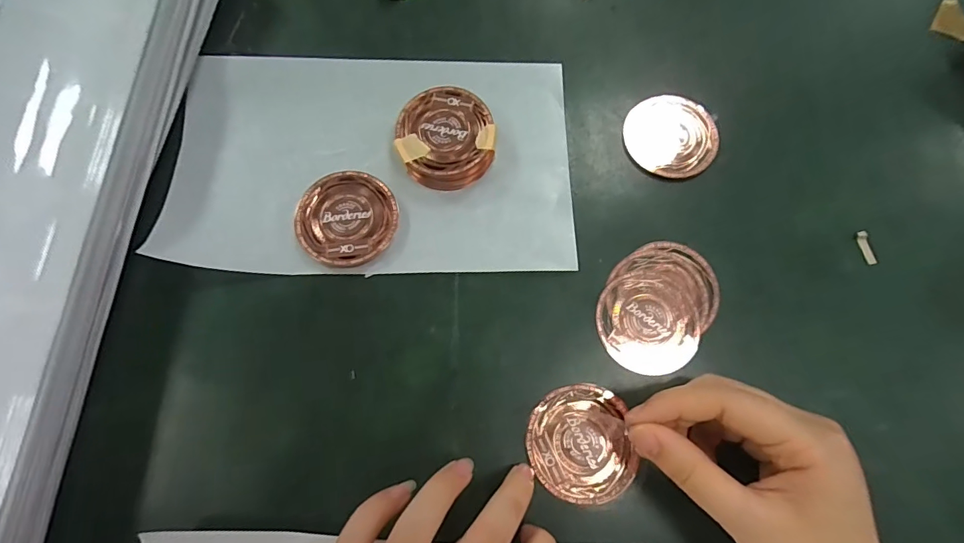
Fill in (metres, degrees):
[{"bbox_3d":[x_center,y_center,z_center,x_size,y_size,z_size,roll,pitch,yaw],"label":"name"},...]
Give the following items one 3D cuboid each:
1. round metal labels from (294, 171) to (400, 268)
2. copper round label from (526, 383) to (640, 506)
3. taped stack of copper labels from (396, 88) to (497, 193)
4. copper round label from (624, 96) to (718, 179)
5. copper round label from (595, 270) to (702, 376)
[{"bbox_3d":[-0.082,-0.032,0.273,0.060,0.010,0.059,0,74,-1],"label":"round metal labels"},{"bbox_3d":[0.053,0.094,0.243,0.054,0.004,0.058,0,74,-1],"label":"copper round label"},{"bbox_3d":[-0.023,-0.083,0.283,0.059,0.020,0.065,-25,77,-8],"label":"taped stack of copper labels"},{"bbox_3d":[0.126,-0.091,0.300,0.058,0.009,0.061,0,74,-1],"label":"copper round label"},{"bbox_3d":[0.099,0.029,0.264,0.059,0.004,0.059,0,74,-1],"label":"copper round label"}]

